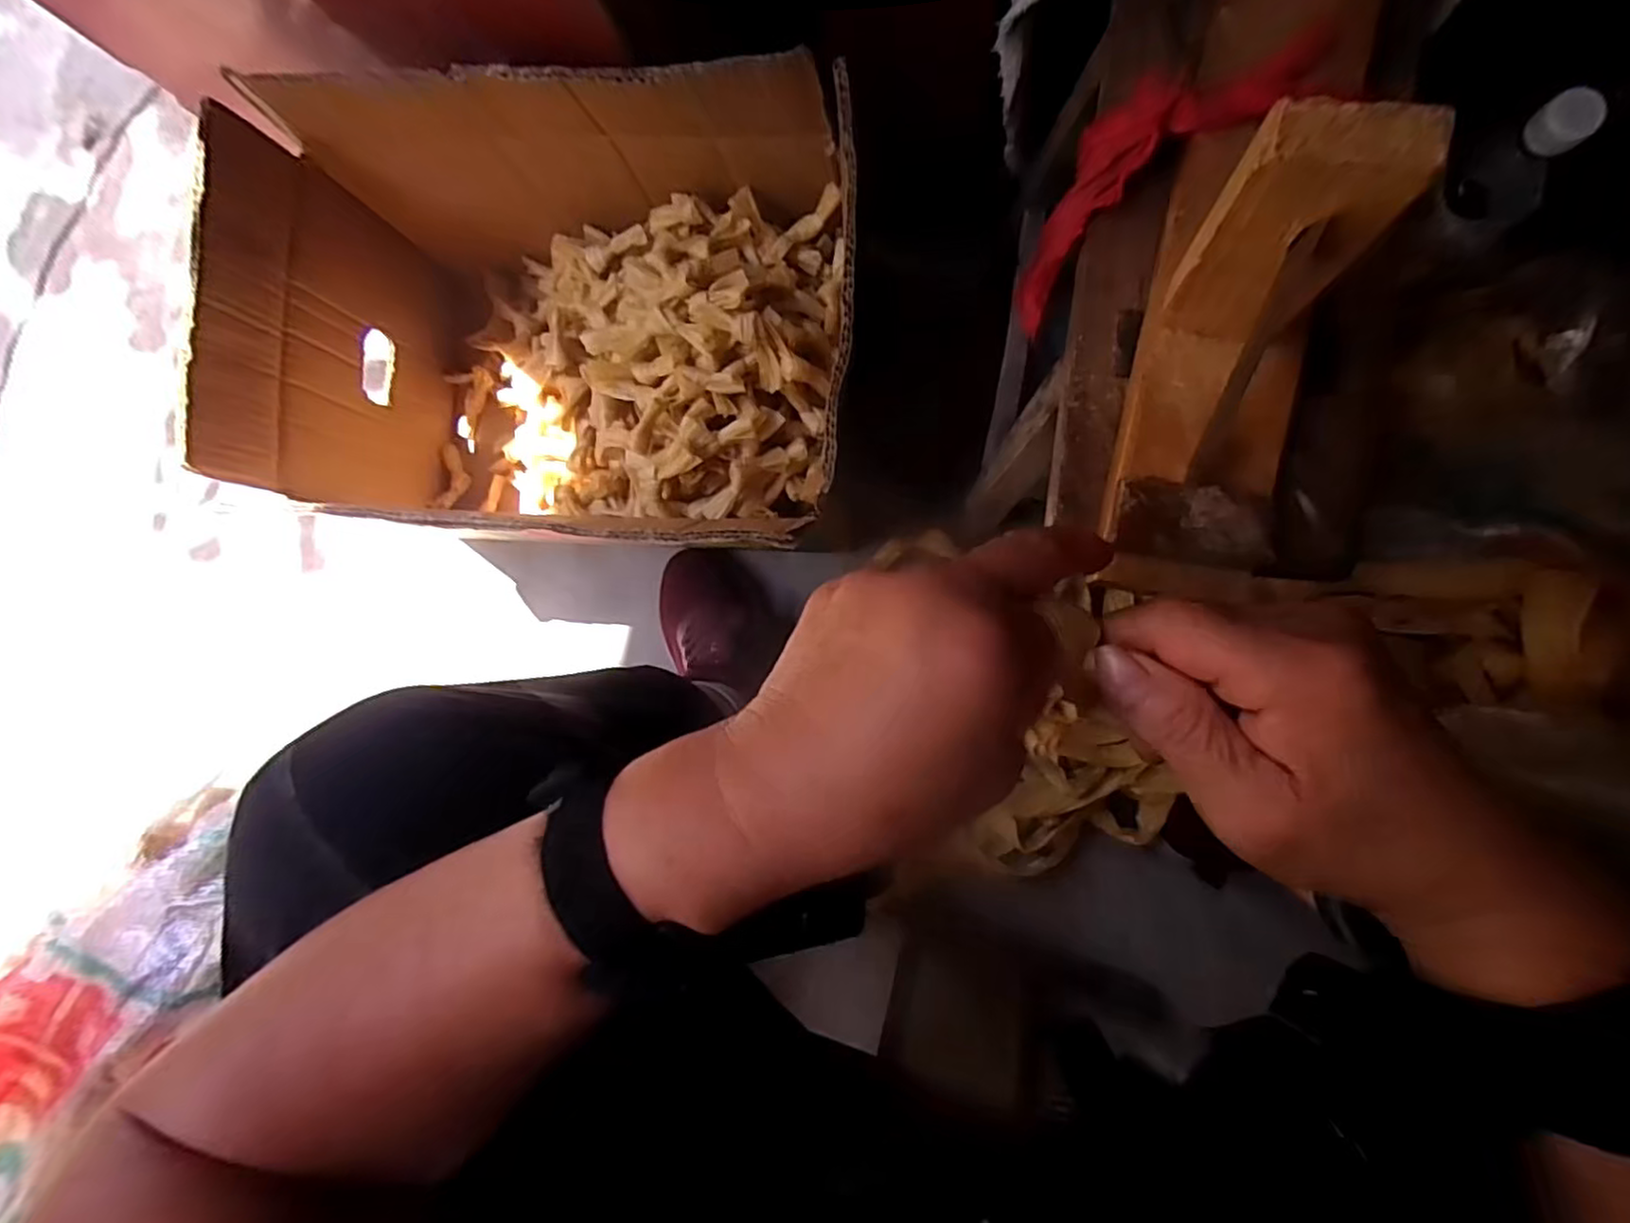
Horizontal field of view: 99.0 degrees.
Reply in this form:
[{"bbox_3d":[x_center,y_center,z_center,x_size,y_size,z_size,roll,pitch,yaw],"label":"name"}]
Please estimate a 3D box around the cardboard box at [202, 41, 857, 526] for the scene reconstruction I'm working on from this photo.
[{"bbox_3d":[-0.190,-0.205,0.574,0.460,0.257,0.297,5,89,10],"label":"cardboard box"}]

